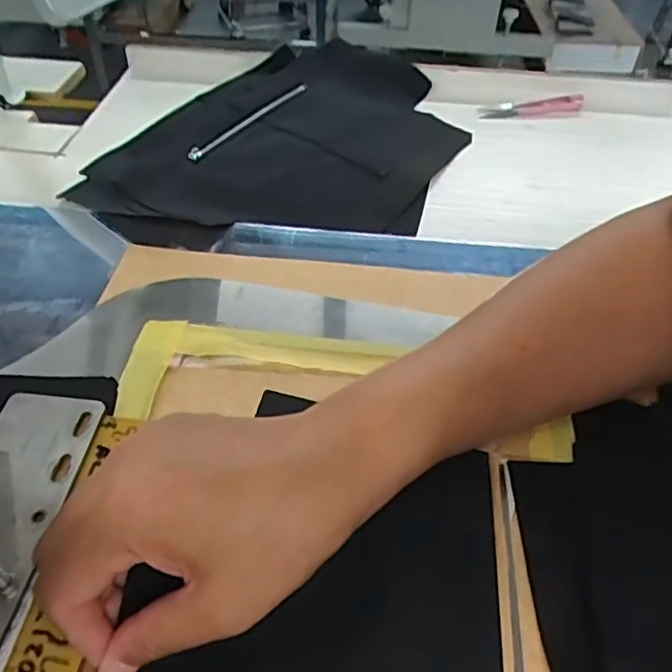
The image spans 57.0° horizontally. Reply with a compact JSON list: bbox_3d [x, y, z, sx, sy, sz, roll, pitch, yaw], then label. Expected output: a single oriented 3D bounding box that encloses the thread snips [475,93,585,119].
[{"bbox_3d":[0.186,-0.220,0.596,0.103,0.015,0.029,-4,47,-6],"label":"thread snips"}]

